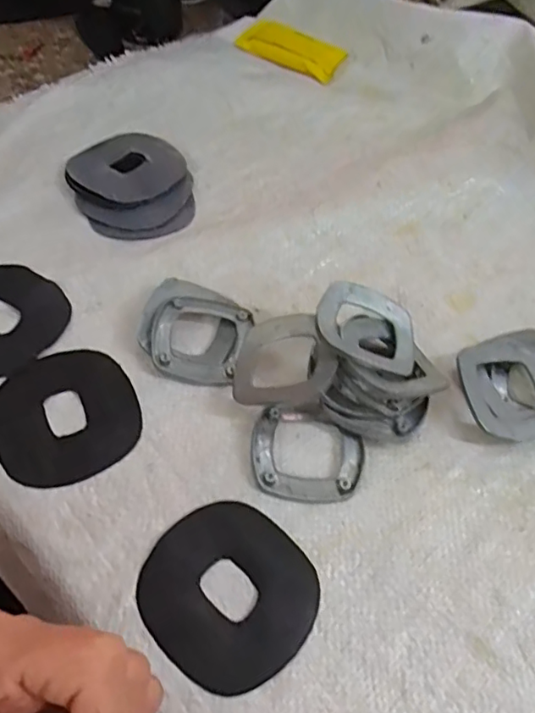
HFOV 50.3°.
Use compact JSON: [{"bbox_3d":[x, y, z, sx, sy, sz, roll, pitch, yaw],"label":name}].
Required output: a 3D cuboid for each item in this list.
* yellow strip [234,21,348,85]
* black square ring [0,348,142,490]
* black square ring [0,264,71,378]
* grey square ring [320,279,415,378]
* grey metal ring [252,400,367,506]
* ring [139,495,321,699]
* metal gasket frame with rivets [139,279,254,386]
[{"bbox_3d":[0.022,-0.287,0.531,0.095,0.005,0.057,29,59,15],"label":"yellow strip"},{"bbox_3d":[-0.113,0.032,0.320,0.076,0.004,0.080,-19,60,-16],"label":"black square ring"},{"bbox_3d":[-0.167,-0.025,0.351,0.078,0.006,0.075,27,59,14],"label":"black square ring"},{"bbox_3d":[0.058,-0.018,0.328,0.060,0.006,0.060,17,51,-12],"label":"grey square ring"},{"bbox_3d":[0.022,0.052,0.315,0.061,0.007,0.058,5,56,0],"label":"grey metal ring"},{"bbox_3d":[-0.018,0.112,0.274,0.079,0.005,0.077,39,62,20],"label":"ring"},{"bbox_3d":[-0.044,-0.017,0.351,0.062,0.016,0.065,12,56,4],"label":"metal gasket frame with rivets"}]

